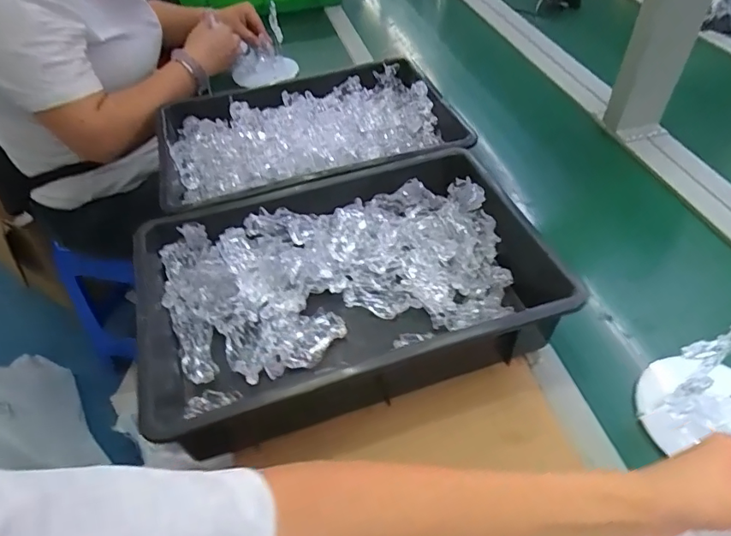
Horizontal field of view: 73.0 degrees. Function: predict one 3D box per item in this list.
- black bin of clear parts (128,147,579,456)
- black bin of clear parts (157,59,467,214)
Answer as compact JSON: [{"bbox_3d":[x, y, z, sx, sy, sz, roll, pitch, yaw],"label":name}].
[{"bbox_3d":[-0.026,0.023,0.544,0.445,0.095,0.267,-16,48,-11],"label":"black bin of clear parts"},{"bbox_3d":[-0.085,-0.194,0.710,0.410,0.079,0.276,-12,47,-7],"label":"black bin of clear parts"}]

